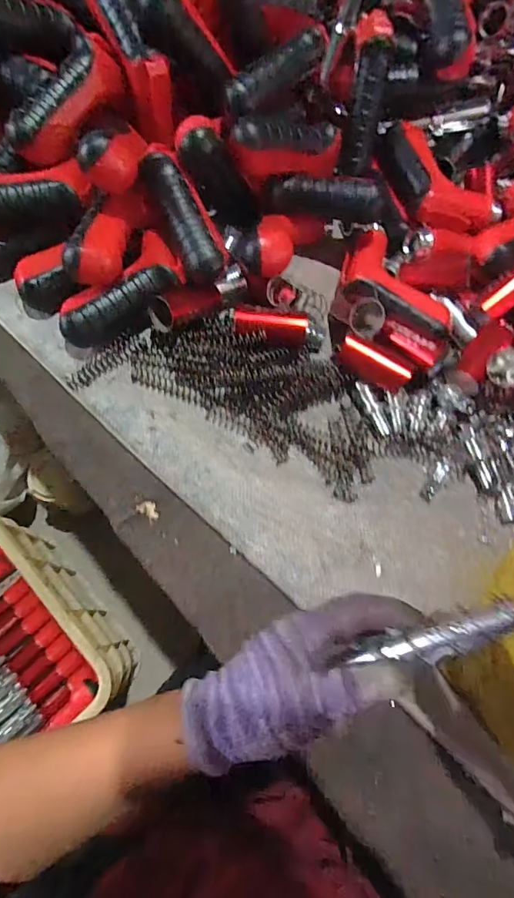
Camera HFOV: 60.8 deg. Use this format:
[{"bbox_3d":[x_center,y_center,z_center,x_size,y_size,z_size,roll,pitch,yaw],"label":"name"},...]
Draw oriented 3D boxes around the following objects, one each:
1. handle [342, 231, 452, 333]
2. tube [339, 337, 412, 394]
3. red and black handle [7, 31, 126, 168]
[{"bbox_3d":[0.130,-0.153,0.418,0.069,0.028,0.123,-34,77,-16],"label":"handle"},{"bbox_3d":[0.101,-0.071,0.381,0.060,0.031,0.029,29,70,5],"label":"tube"},{"bbox_3d":[-0.160,-0.291,0.370,0.111,0.043,0.034,-54,39,-8],"label":"red and black handle"}]

